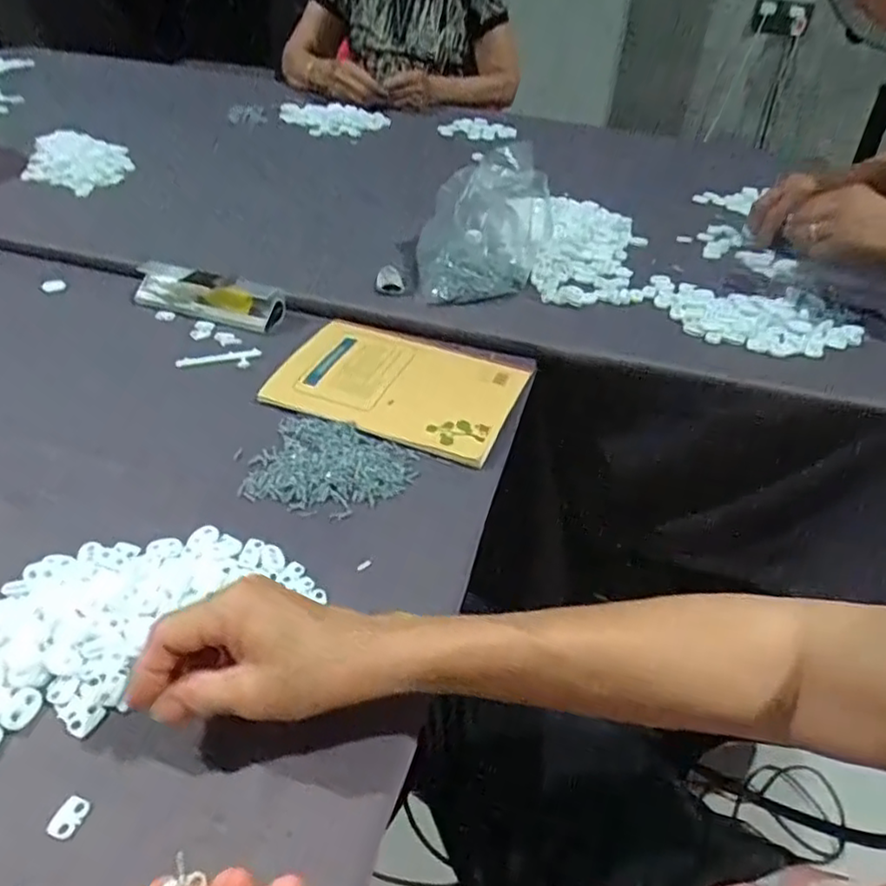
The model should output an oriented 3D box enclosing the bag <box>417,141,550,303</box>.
[{"bbox_3d":[0.048,-0.233,0.741,0.139,0.118,0.134,-2,39,-5],"label":"bag"}]

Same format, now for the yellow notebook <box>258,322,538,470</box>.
[{"bbox_3d":[-0.036,-0.061,0.615,0.203,0.011,0.165,13,40,13],"label":"yellow notebook"}]

